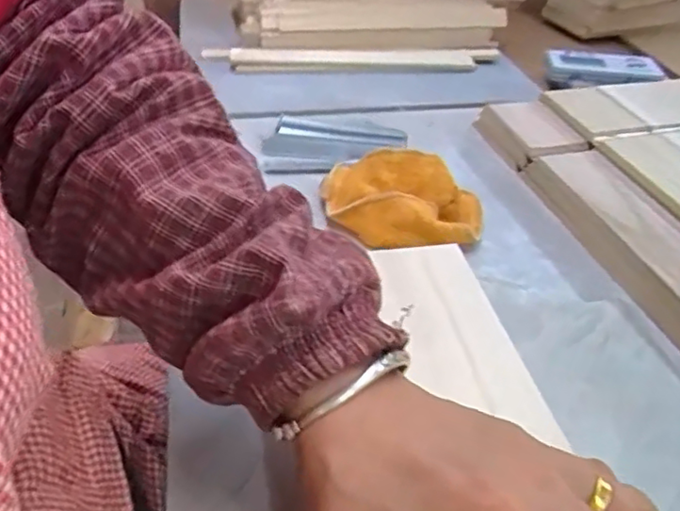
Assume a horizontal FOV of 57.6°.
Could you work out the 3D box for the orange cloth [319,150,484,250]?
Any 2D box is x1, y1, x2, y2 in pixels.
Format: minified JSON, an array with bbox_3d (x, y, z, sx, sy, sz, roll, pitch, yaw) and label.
[{"bbox_3d":[0.050,-0.046,0.485,0.127,0.046,0.082,4,39,1],"label":"orange cloth"}]

